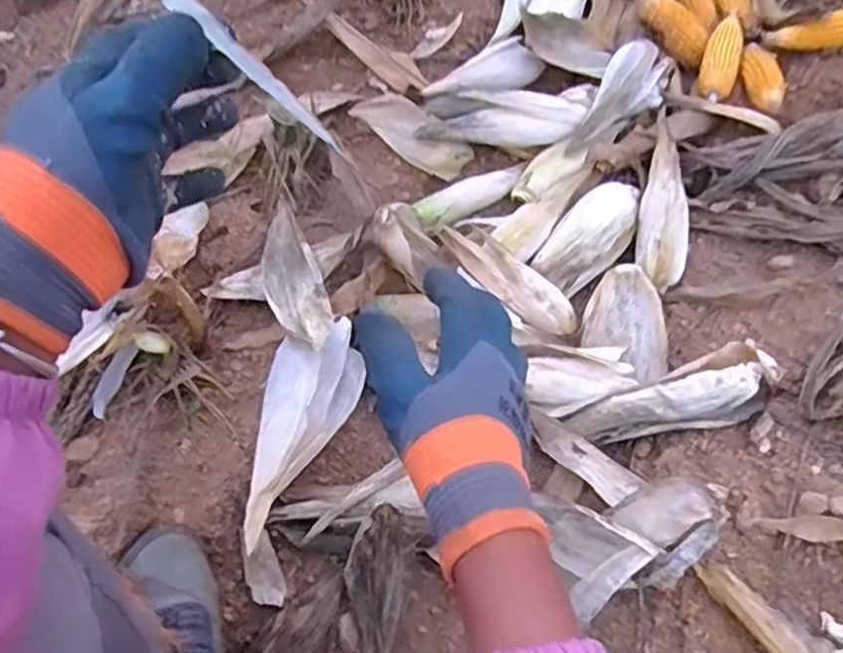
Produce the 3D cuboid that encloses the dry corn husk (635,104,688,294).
[{"bbox_3d":[0.297,-0.155,0.862,0.053,0.044,0.220,3,81,5],"label":"dry corn husk"}]

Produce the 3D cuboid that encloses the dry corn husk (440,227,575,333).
[{"bbox_3d":[0.105,-0.056,0.841,0.058,0.045,0.186,-42,72,-17],"label":"dry corn husk"}]

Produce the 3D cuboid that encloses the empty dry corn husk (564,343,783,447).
[{"bbox_3d":[0.265,0.081,0.746,0.206,0.047,0.063,-21,61,20],"label":"empty dry corn husk"}]

